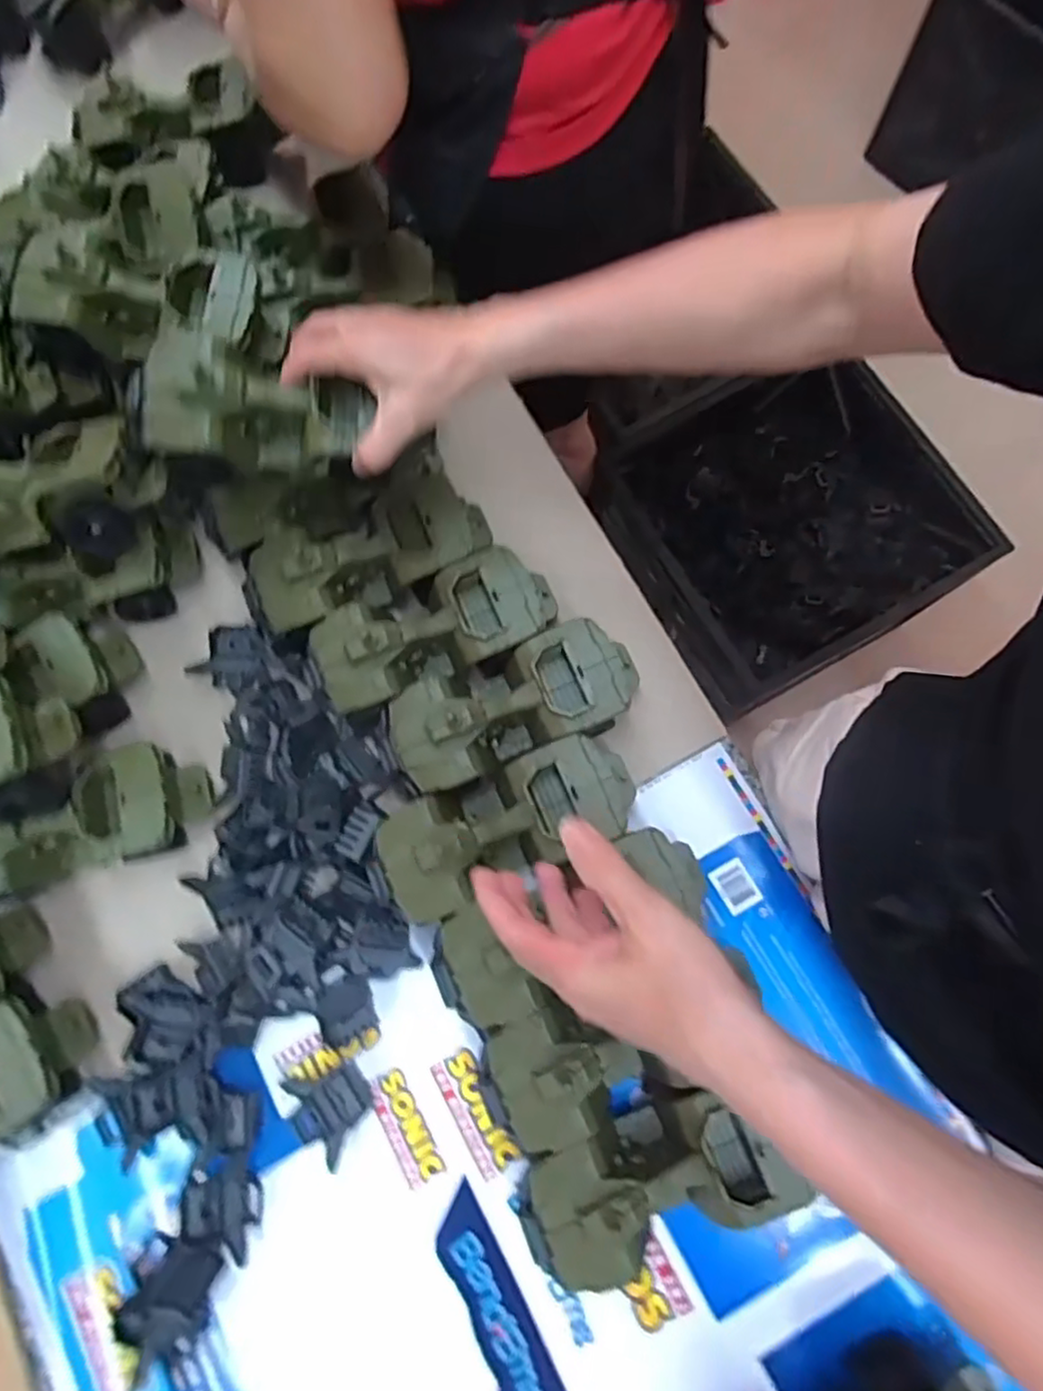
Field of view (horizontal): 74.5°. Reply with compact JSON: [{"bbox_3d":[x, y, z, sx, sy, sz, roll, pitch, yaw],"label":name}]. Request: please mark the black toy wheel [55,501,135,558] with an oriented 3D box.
[{"bbox_3d":[-0.315,-0.121,0.507,0.047,0.051,0.017,-24,77,-3],"label":"black toy wheel"}]

